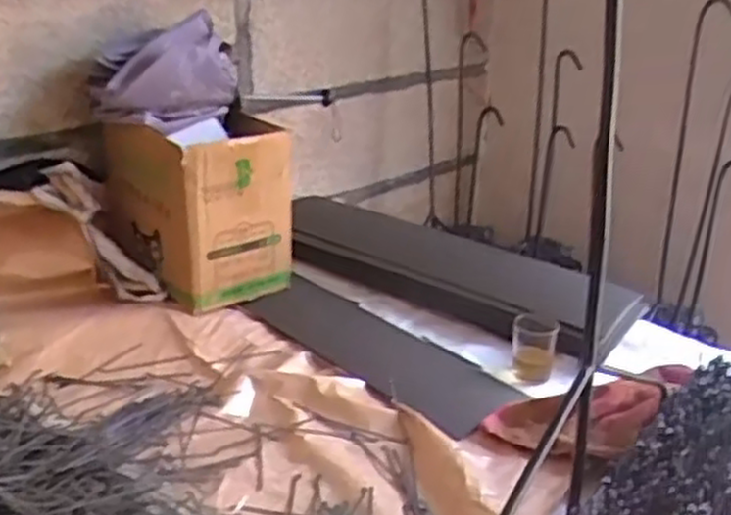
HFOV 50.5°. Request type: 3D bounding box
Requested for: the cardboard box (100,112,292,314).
[{"bbox_3d":[-0.245,-0.085,1.182,0.188,0.241,0.279,-18,30,-39],"label":"cardboard box"}]

